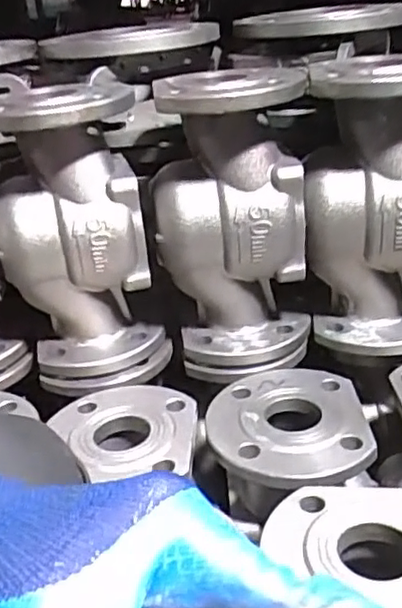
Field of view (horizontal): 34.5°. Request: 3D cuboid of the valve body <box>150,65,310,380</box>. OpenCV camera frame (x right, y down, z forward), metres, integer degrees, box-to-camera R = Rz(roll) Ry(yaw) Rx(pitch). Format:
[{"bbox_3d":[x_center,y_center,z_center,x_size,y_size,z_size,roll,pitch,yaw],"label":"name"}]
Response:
[{"bbox_3d":[0.029,-0.079,0.655,0.144,0.283,0.129,-6,27,0],"label":"valve body"}]

